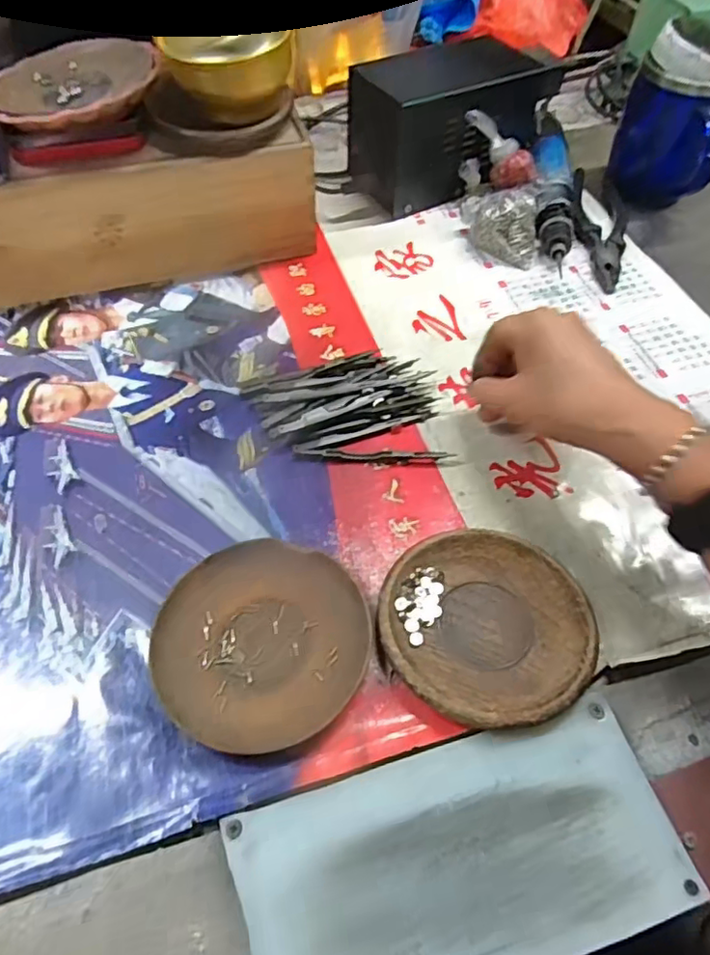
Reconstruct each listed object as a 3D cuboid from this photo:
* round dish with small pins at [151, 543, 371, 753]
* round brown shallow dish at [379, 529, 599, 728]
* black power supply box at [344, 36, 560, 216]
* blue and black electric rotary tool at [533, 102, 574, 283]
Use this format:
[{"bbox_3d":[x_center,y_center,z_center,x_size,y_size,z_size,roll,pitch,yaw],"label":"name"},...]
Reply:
[{"bbox_3d":[-0.050,0.088,0.326,0.112,0.012,0.112,0,54,0],"label":"round dish with small pins"},{"bbox_3d":[0.072,0.080,0.331,0.111,0.015,0.107,0,54,0],"label":"round brown shallow dish"},{"bbox_3d":[0.091,-0.328,0.563,0.180,0.113,0.090,-18,56,-12],"label":"black power supply box"},{"bbox_3d":[0.191,-0.297,0.584,0.035,0.045,0.253,7,55,5],"label":"blue and black electric rotary tool"}]

